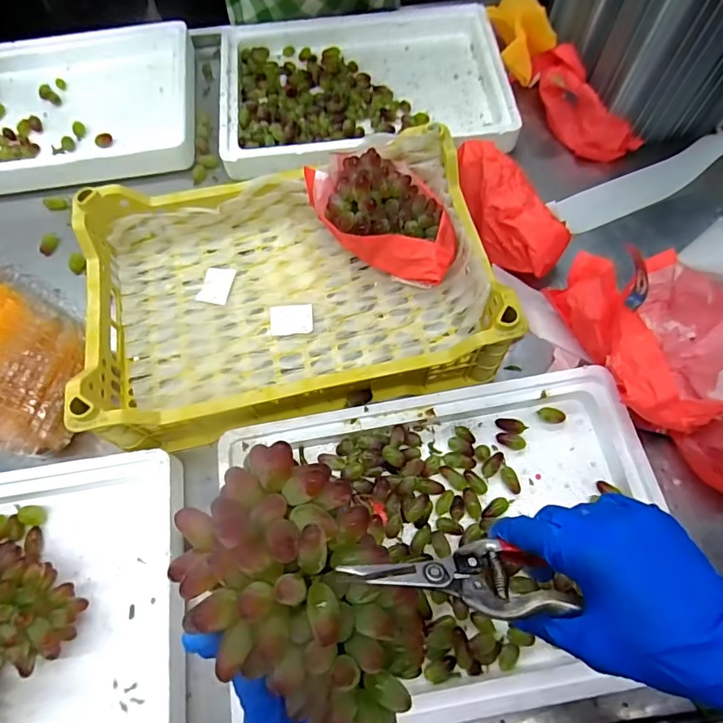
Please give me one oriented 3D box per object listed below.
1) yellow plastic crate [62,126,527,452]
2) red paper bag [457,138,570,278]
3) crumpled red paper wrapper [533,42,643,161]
[{"bbox_3d":[-0.083,-0.089,0.557,0.441,0.116,0.291,-12,67,-4],"label":"yellow plastic crate"},{"bbox_3d":[0.188,-0.204,0.621,0.092,0.064,0.202,-31,69,-11],"label":"red paper bag"},{"bbox_3d":[0.329,-0.398,0.721,0.081,0.065,0.219,-32,69,-12],"label":"crumpled red paper wrapper"}]

